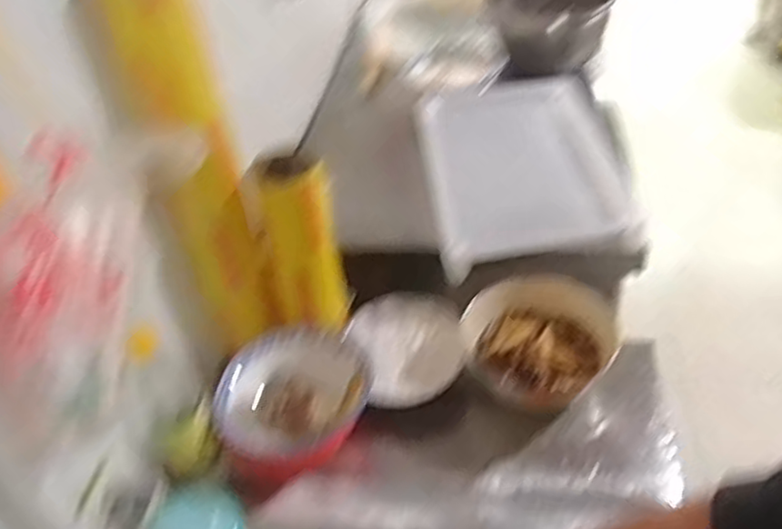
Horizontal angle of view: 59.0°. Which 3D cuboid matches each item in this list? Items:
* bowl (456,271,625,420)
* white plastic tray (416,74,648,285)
[{"bbox_3d":[0.202,0.102,0.941,0.187,0.088,0.179,-4,40,4],"label":"bowl"},{"bbox_3d":[0.219,-0.166,1.164,0.310,0.076,0.447,-6,40,1],"label":"white plastic tray"}]

